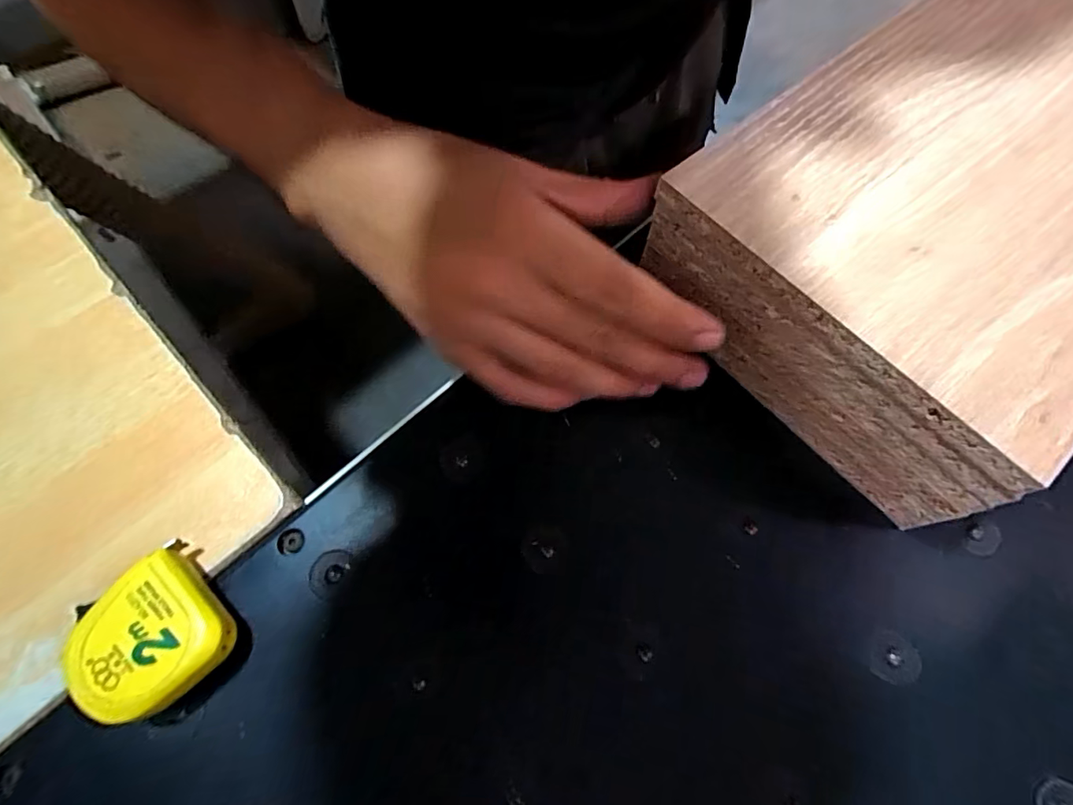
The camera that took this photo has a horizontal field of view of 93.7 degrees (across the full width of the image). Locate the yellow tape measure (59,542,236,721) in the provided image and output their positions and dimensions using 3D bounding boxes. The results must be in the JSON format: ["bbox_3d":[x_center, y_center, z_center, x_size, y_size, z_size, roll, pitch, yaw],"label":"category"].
[{"bbox_3d":[-0.150,0.091,0.200,0.047,0.028,0.056,-32,71,-14],"label":"yellow tape measure"}]

